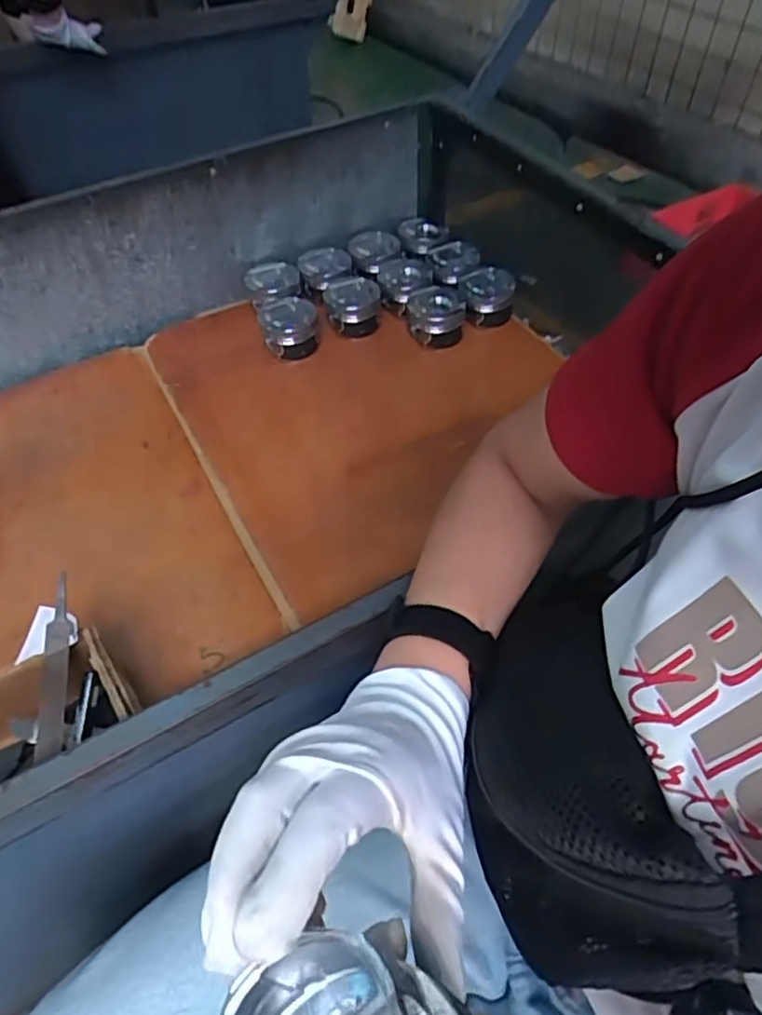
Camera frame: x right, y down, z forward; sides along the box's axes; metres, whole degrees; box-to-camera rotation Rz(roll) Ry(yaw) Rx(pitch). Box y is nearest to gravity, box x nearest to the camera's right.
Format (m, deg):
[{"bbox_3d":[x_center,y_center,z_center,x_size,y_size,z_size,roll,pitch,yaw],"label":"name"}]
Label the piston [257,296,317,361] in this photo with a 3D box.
[{"bbox_3d":[-0.136,-0.266,0.963,0.081,0.052,0.093,-6,52,-4],"label":"piston"}]

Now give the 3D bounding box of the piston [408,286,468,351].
[{"bbox_3d":[0.081,-0.280,0.968,0.084,0.057,0.092,3,52,3],"label":"piston"}]

